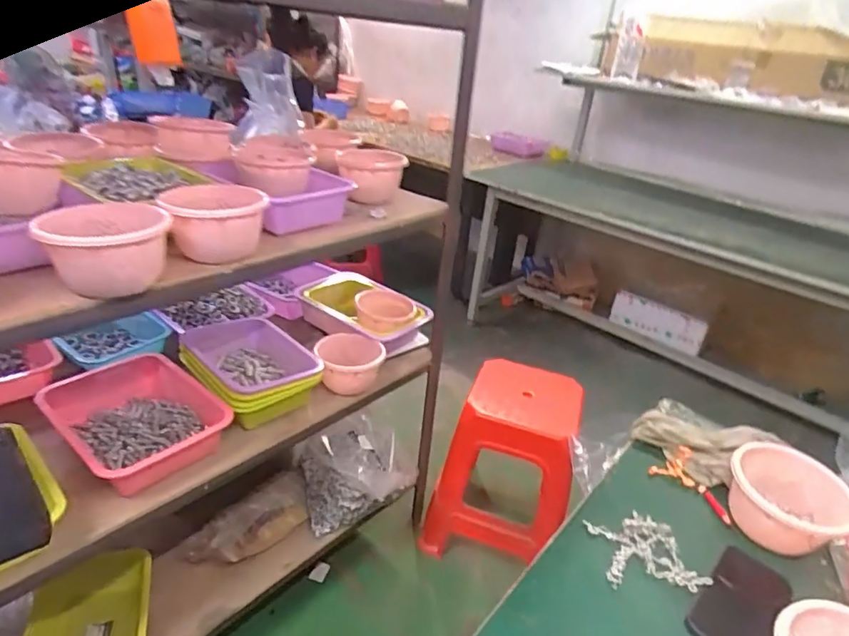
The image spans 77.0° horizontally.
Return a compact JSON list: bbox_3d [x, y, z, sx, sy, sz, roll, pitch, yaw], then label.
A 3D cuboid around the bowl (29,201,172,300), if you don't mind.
[{"bbox_3d":[-0.396,-0.080,0.678,0.143,0.099,0.154,-8,31,-25],"label":"bowl"}]

